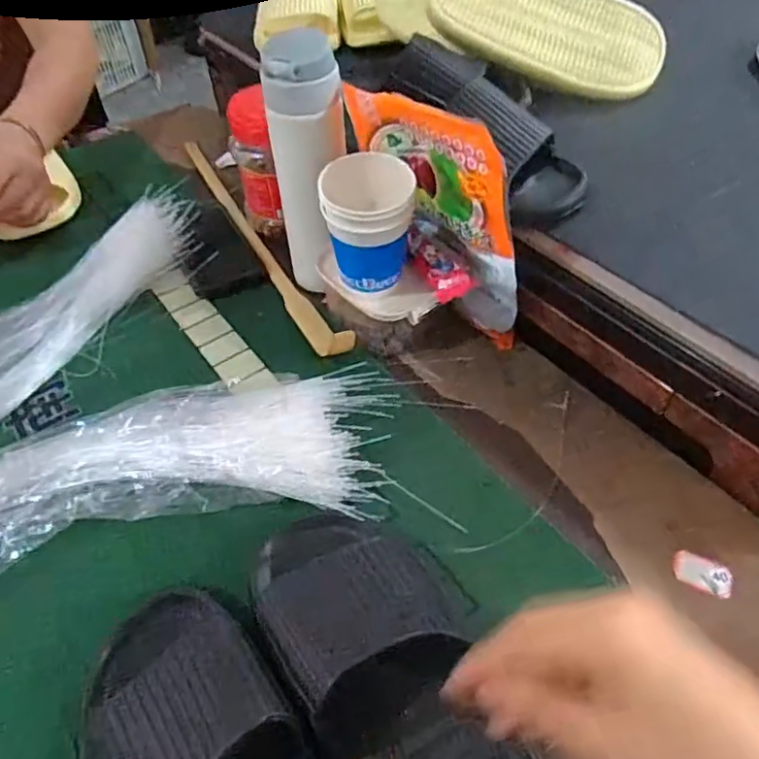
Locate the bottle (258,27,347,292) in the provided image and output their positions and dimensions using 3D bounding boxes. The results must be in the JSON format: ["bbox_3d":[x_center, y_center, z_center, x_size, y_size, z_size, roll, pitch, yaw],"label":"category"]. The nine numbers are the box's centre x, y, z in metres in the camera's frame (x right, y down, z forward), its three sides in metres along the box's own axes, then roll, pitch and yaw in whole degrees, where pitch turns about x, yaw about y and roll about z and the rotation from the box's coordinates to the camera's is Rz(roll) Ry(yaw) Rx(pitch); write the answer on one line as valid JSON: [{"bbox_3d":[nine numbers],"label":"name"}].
[{"bbox_3d":[-0.059,-0.179,0.521,0.063,0.218,0.051,-5,50,-2],"label":"bottle"}]

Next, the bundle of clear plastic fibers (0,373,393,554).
[{"bbox_3d":[-0.220,0.083,0.416,0.475,0.054,0.138,-15,51,-10],"label":"bundle of clear plastic fibers"}]

